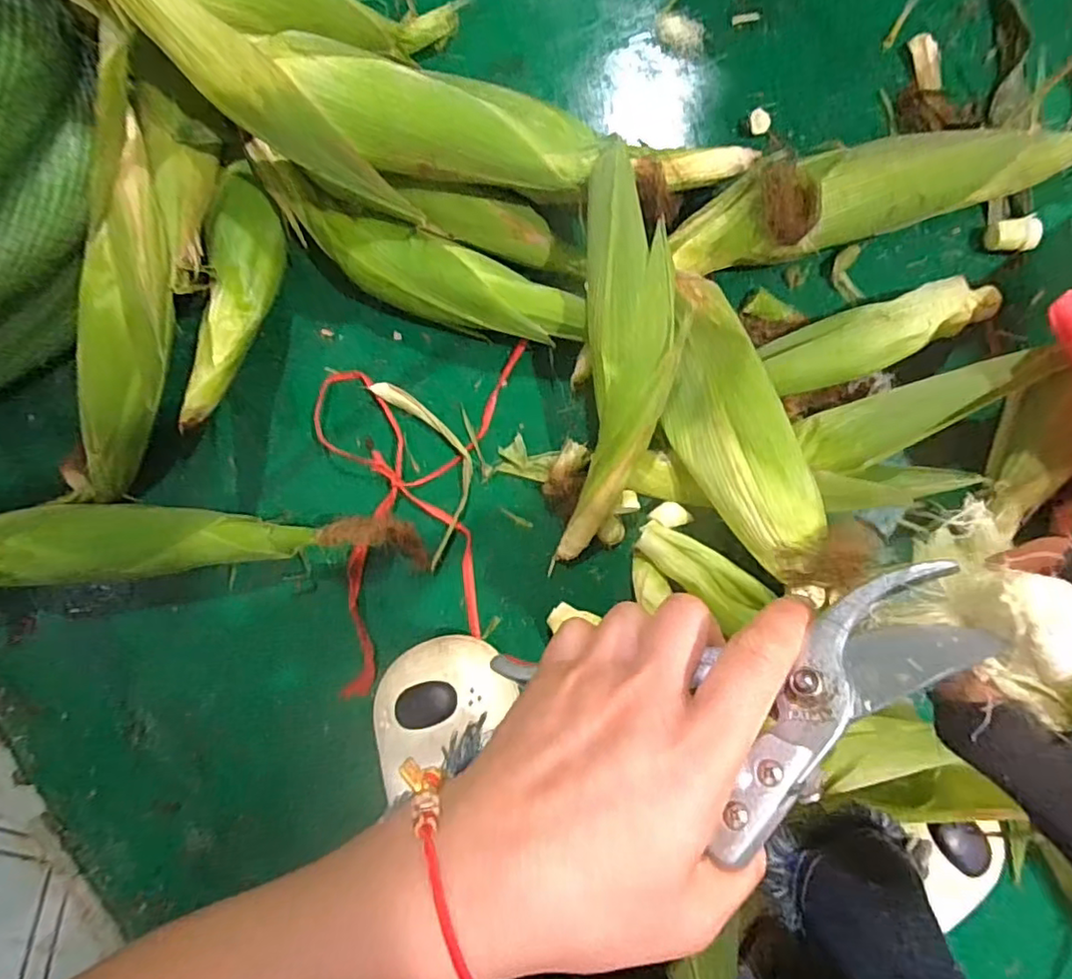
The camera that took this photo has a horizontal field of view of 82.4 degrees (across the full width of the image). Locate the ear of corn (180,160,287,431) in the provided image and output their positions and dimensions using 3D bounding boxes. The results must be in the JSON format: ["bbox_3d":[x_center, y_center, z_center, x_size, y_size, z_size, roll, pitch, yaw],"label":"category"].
[{"bbox_3d":[-0.244,-0.155,0.483,0.044,0.068,0.219,7,89,7],"label":"ear of corn"}]

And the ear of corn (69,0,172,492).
[{"bbox_3d":[-0.324,-0.137,0.477,0.081,0.048,0.363,22,113,9],"label":"ear of corn"}]

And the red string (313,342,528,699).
[{"bbox_3d":[-0.089,0.028,0.516,0.183,0.017,0.277,-7,87,6],"label":"red string"}]

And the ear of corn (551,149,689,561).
[{"bbox_3d":[0.059,-0.088,0.453,0.082,0.050,0.307,5,100,9],"label":"ear of corn"}]

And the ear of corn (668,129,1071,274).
[{"bbox_3d":[0.256,-0.221,0.446,0.312,0.058,0.061,-12,86,4],"label":"ear of corn"}]

